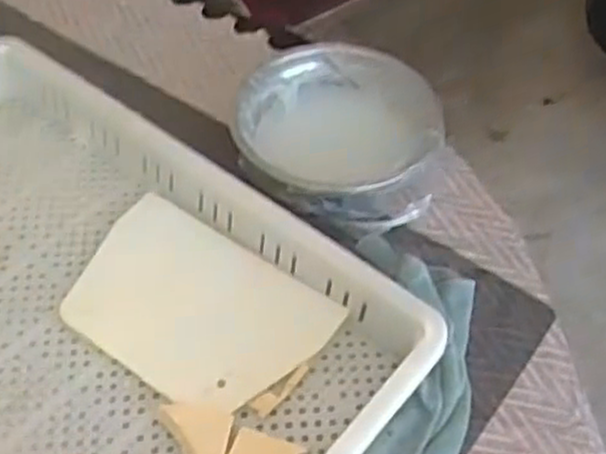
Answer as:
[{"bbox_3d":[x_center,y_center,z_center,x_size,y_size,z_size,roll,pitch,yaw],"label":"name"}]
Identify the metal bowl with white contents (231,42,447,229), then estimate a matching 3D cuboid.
[{"bbox_3d":[0.031,-0.075,0.646,0.166,0.058,0.162,1,49,2],"label":"metal bowl with white contents"}]

